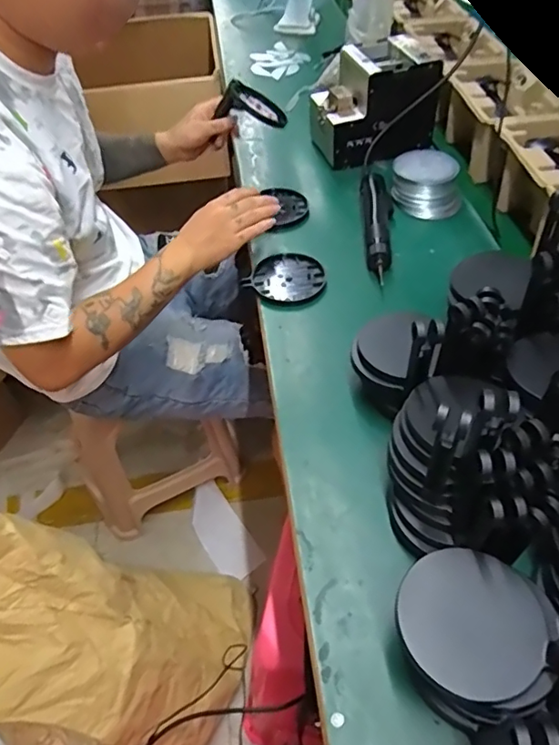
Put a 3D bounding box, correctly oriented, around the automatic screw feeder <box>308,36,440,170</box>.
[{"bbox_3d":[0.161,-0.458,0.883,0.190,0.141,0.136,-16,52,-14],"label":"automatic screw feeder"}]

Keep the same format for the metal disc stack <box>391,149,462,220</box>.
[{"bbox_3d":[0.233,-0.297,0.820,0.115,0.066,0.088,20,53,15],"label":"metal disc stack"}]

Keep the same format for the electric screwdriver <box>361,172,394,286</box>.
[{"bbox_3d":[0.145,-0.216,0.763,0.044,0.036,0.225,4,50,2],"label":"electric screwdriver"}]

